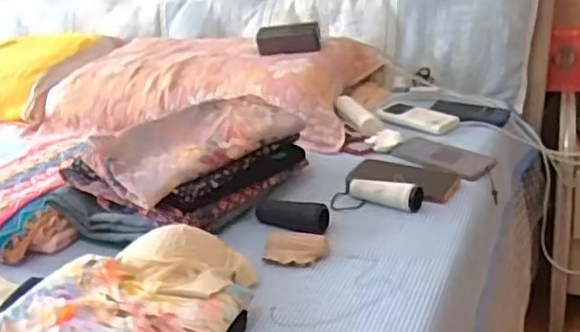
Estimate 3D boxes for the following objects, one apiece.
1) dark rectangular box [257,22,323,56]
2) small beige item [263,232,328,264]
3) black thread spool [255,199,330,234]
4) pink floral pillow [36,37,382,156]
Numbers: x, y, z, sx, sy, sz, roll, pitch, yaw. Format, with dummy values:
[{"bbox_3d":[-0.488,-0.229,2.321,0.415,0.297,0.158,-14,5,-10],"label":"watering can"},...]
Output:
[{"bbox_3d":[-0.003,-0.261,1.274,0.130,0.064,0.027,-3,23,8],"label":"dark rectangular box"},{"bbox_3d":[0.008,0.103,0.779,0.075,0.022,0.054,2,24,17],"label":"small beige item"},{"bbox_3d":[0.000,0.066,0.853,0.107,0.036,0.033,5,25,24],"label":"black thread spool"},{"bbox_3d":[-0.181,-0.177,1.313,0.661,0.132,0.337,3,25,21],"label":"pink floral pillow"}]

